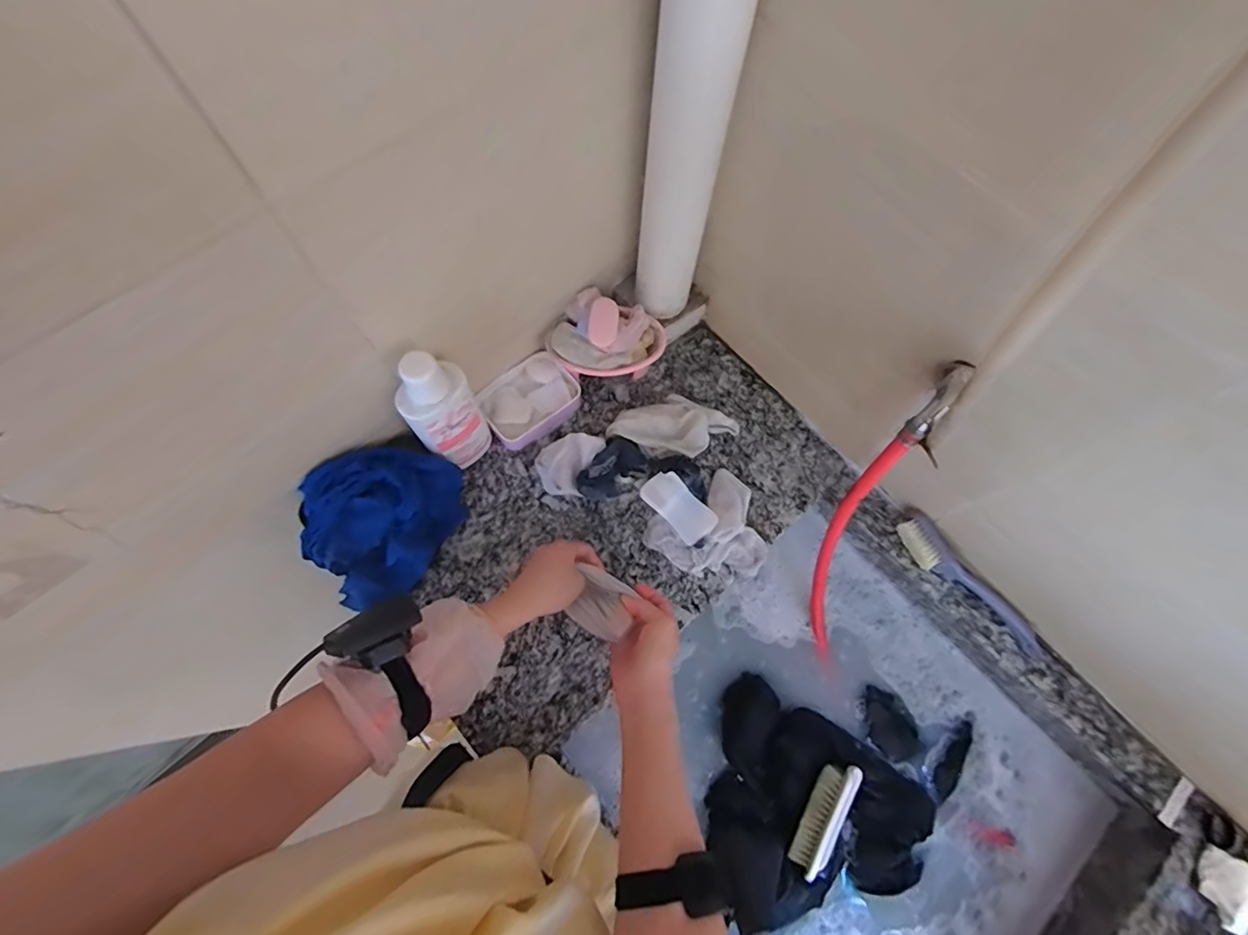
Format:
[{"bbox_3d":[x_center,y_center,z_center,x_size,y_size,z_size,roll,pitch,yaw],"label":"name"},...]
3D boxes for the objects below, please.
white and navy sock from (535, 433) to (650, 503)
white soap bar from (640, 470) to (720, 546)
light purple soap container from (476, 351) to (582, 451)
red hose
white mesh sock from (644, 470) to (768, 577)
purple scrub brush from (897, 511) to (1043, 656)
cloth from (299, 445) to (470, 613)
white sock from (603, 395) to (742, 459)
[{"bbox_3d":[-0.041,0.001,0.707,0.141,0.045,0.078,-3,71,-4],"label":"white and navy sock"},{"bbox_3d":[0.071,0.051,0.704,0.051,0.013,0.101,-46,72,7],"label":"white soap bar"},{"bbox_3d":[-0.128,-0.091,0.738,0.123,0.037,0.094,-36,76,-14],"label":"light purple soap container"},{"bbox_3d":[0.278,0.115,0.687,0.023,0.390,0.091,-4,40,-4],"label":"red hose"},{"bbox_3d":[0.117,0.086,0.692,0.145,0.031,0.125,-33,75,-13],"label":"white mesh sock"},{"bbox_3d":[0.440,0.151,0.683,0.044,0.037,0.223,-42,77,-15],"label":"purple scrub brush"},{"bbox_3d":[-0.273,0.063,0.635,0.168,0.118,0.143,-18,72,-8],"label":"cloth"},{"bbox_3d":[0.069,-0.052,0.733,0.168,0.040,0.081,-16,72,-8],"label":"white sock"}]

